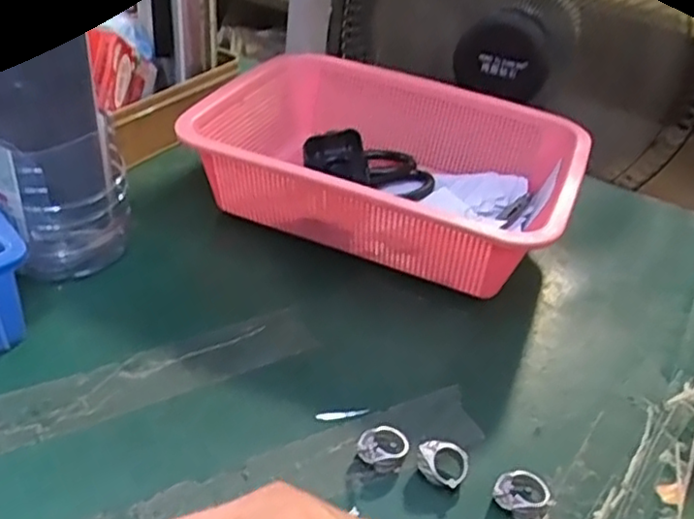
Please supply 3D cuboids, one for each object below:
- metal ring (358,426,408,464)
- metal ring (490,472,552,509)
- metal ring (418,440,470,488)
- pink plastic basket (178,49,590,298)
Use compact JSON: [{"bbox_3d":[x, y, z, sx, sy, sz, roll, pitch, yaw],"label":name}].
[{"bbox_3d":[0.021,0.106,0.385,0.027,0.013,0.023,14,37,10],"label":"metal ring"},{"bbox_3d":[0.096,0.130,0.372,0.028,0.014,0.023,24,39,22],"label":"metal ring"},{"bbox_3d":[0.053,0.114,0.375,0.028,0.019,0.019,18,37,15],"label":"metal ring"},{"bbox_3d":[0.036,-0.075,0.574,0.287,0.094,0.207,20,38,18],"label":"pink plastic basket"}]

